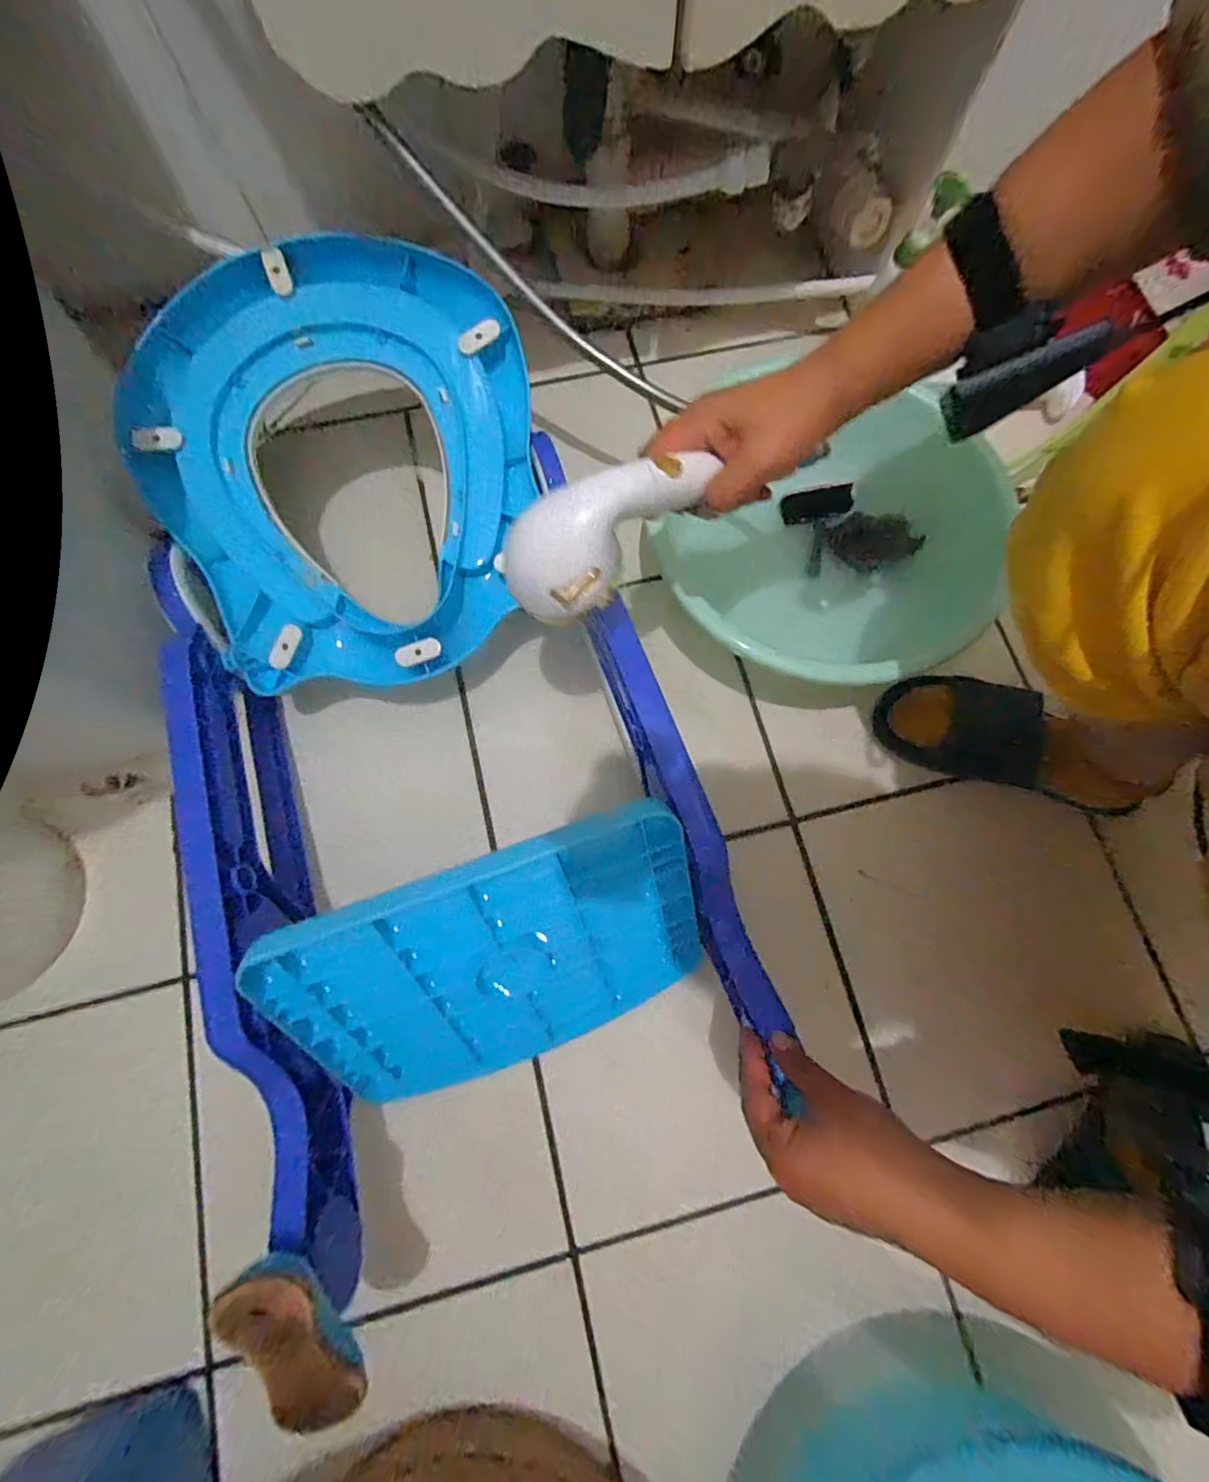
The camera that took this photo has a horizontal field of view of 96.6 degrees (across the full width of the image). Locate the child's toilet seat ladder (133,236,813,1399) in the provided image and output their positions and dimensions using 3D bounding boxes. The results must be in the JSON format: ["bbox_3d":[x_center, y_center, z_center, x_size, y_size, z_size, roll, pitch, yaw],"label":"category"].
[{"bbox_3d":[-0.144,-0.037,0.439,0.389,0.159,0.810,-14,83,-5],"label":"child's toilet seat ladder"}]

